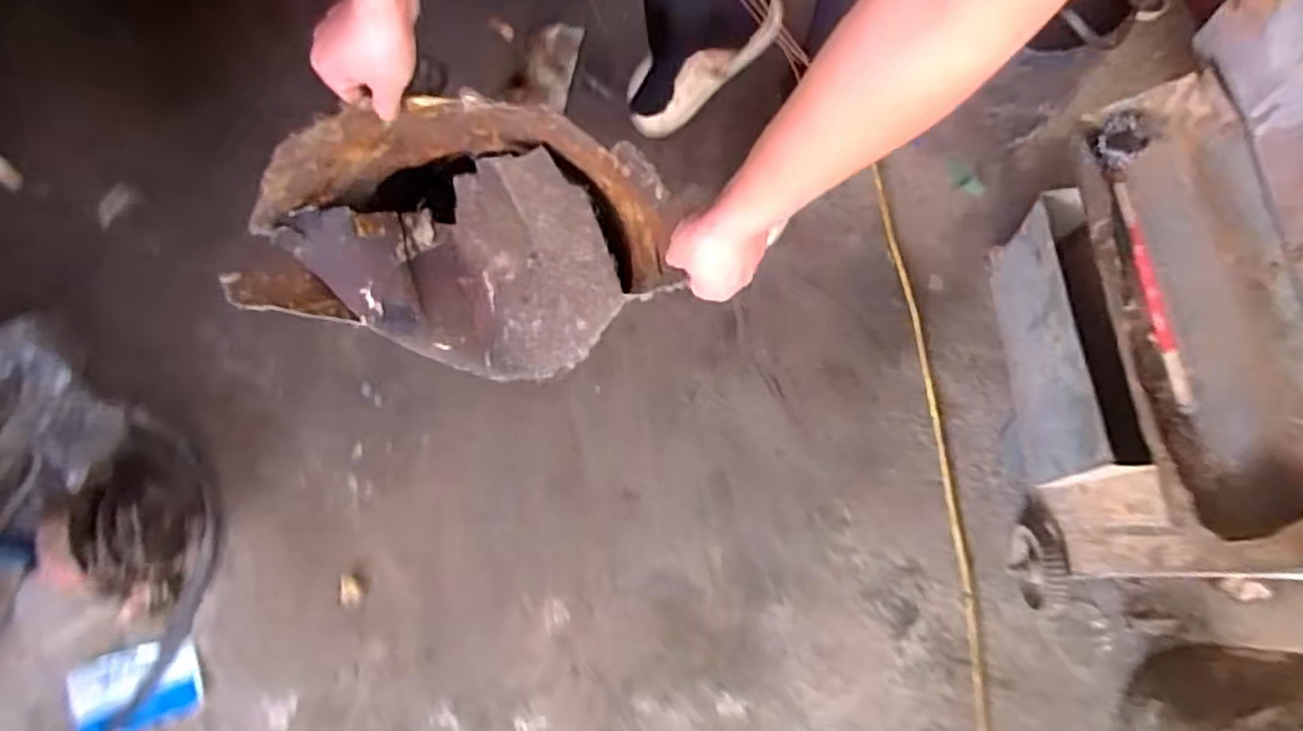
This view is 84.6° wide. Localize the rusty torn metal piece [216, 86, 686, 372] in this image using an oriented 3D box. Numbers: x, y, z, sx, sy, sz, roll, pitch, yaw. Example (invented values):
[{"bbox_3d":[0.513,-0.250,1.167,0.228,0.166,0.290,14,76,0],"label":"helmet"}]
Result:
[{"bbox_3d":[-0.168,-0.124,0.713,0.356,0.256,0.211,8,76,3],"label":"rusty torn metal piece"}]

